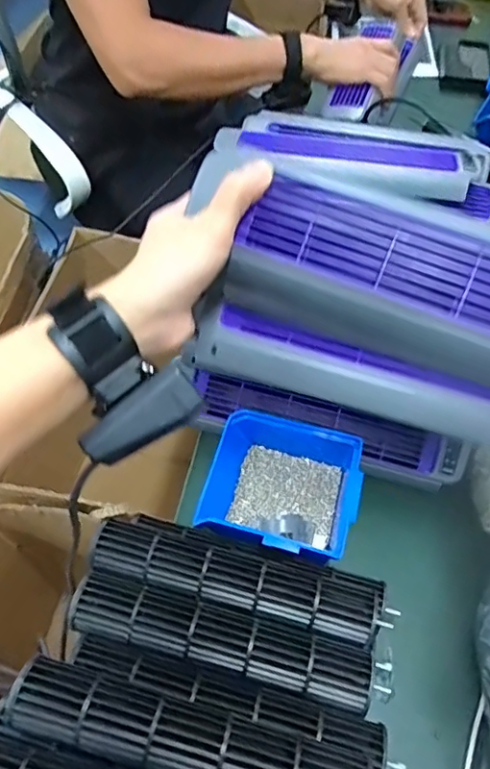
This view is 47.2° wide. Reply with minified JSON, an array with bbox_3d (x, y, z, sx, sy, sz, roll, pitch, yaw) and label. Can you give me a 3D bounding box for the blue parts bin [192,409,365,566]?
[{"bbox_3d":[0.033,0.094,0.516,0.133,0.061,0.137,16,58,7],"label":"blue parts bin"}]

